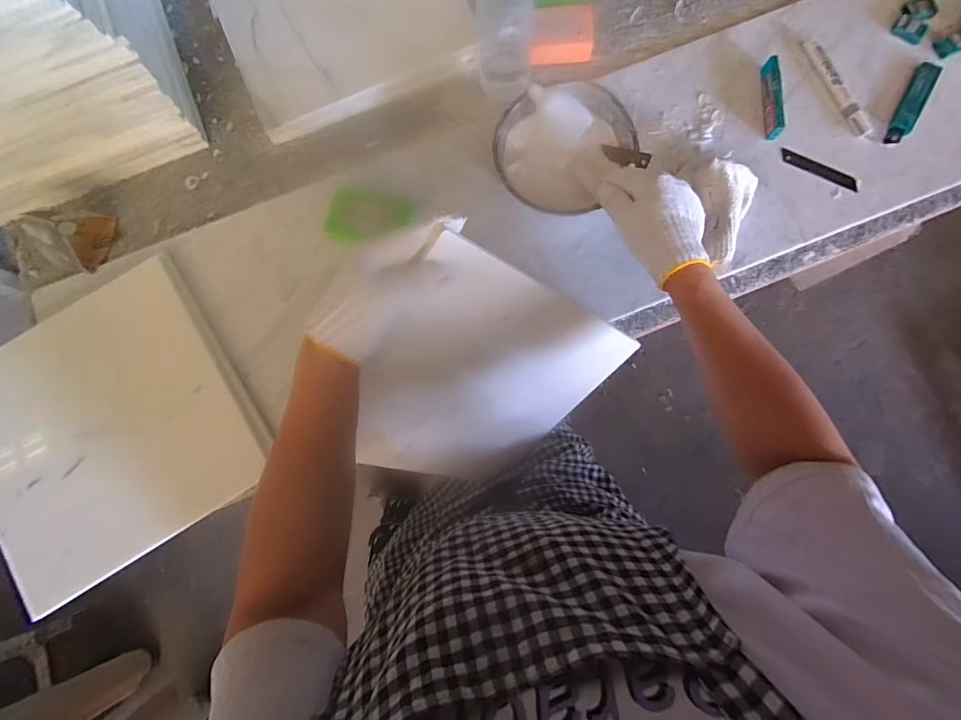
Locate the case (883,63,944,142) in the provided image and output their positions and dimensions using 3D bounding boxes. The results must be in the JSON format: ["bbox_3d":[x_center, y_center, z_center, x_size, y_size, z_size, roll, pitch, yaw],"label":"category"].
[{"bbox_3d":[0.547,-0.325,0.532,0.028,0.006,0.120,30,85,4],"label":"case"}]

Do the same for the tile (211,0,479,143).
[{"bbox_3d":[-0.189,-0.479,0.557,0.301,0.014,0.293,-23,84,-1],"label":"tile"}]

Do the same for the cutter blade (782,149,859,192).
[{"bbox_3d":[0.426,-0.240,0.530,0.101,0.005,0.023,28,74,5],"label":"cutter blade"}]

